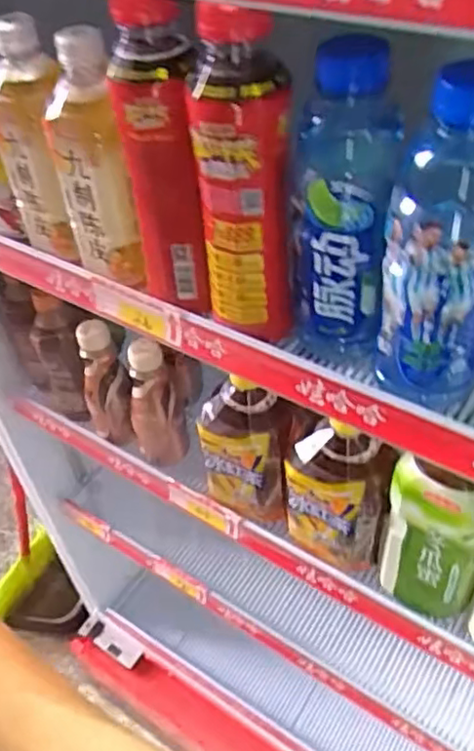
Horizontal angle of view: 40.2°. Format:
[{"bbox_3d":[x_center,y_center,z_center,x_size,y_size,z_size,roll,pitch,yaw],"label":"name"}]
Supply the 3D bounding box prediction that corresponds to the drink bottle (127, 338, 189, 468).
[{"bbox_3d":[-0.089,0.029,0.701,0.056,0.169,0.048,-16,46,-10],"label":"drink bottle"}]

